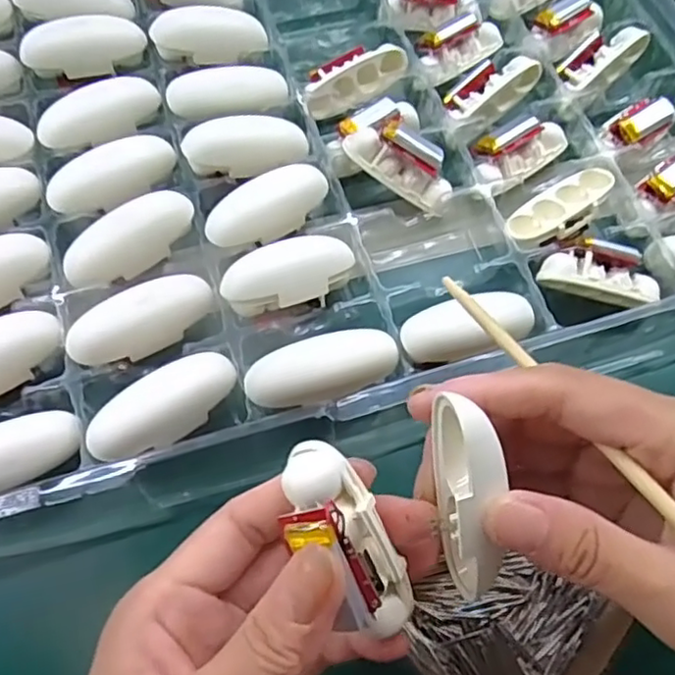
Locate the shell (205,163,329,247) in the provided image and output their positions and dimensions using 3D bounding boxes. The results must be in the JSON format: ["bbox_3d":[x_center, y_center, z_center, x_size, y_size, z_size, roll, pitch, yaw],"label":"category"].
[{"bbox_3d":[-0.035,-0.065,0.319,0.065,0.014,0.028,-30,70,-13],"label":"shell"}]

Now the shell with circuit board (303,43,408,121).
[{"bbox_3d":[0.010,-0.151,0.373,0.064,0.028,0.018,-26,25,-3],"label":"shell with circuit board"}]

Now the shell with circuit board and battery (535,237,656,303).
[{"bbox_3d":[0.129,-0.035,0.311,0.060,0.018,0.030,5,67,2],"label":"shell with circuit board and battery"}]

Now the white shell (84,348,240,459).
[{"bbox_3d":[-0.075,0.029,0.277,0.066,0.014,0.028,-35,71,-14],"label":"white shell"}]

